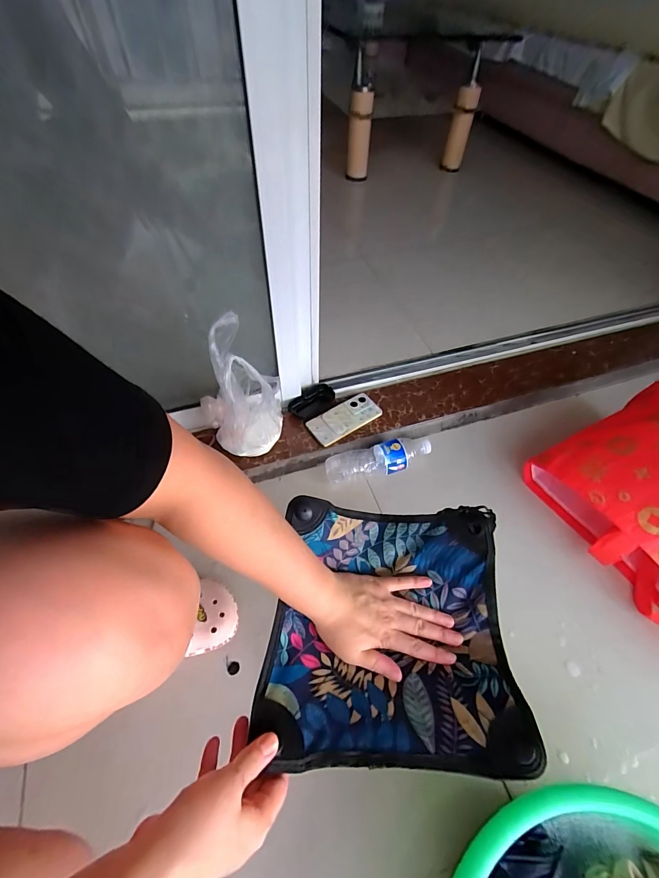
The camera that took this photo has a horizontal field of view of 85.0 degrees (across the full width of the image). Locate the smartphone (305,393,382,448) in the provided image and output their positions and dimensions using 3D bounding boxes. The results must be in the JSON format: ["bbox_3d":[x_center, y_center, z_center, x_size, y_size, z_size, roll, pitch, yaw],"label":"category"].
[{"bbox_3d":[0.034,-0.045,0.787,0.158,0.009,0.073,-30,68,-20],"label":"smartphone"}]

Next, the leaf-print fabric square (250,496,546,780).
[{"bbox_3d":[0.070,0.204,0.417,0.265,0.052,0.263,2,57,0],"label":"leaf-print fabric square"}]

